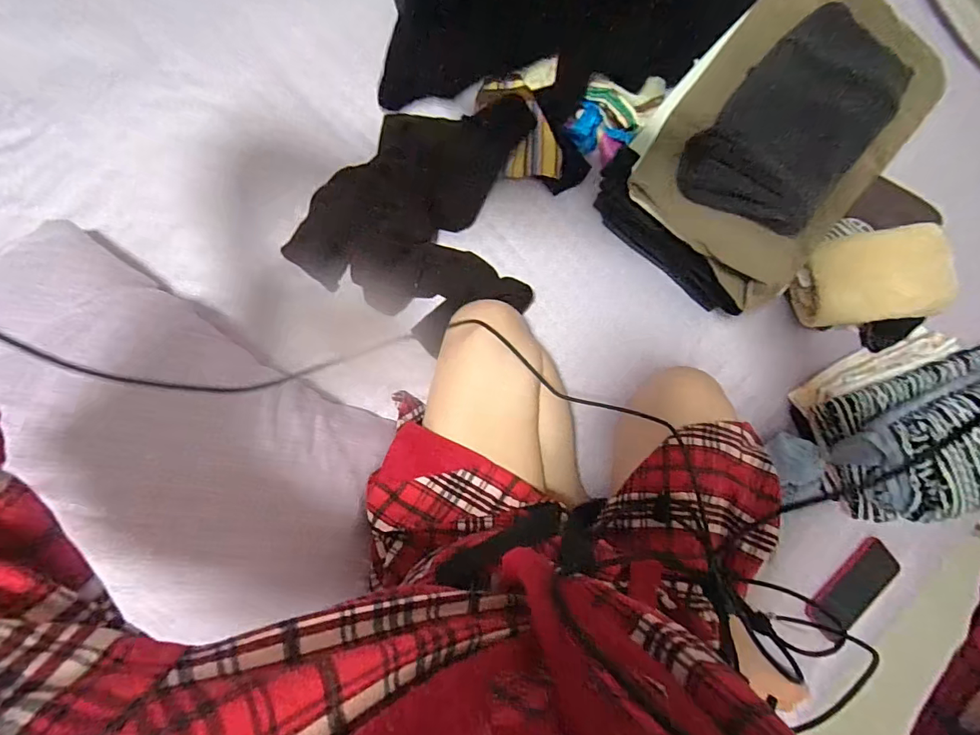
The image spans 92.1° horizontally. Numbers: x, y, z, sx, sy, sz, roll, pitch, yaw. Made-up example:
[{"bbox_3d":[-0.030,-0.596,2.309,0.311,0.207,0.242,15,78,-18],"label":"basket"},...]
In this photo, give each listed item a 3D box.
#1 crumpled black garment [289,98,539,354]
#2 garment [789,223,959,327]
[{"bbox_3d":[-0.068,-0.227,0.666,0.295,0.048,0.351,32,82,-2],"label":"crumpled black garment"},{"bbox_3d":[0.527,-0.125,0.641,0.162,0.111,0.120,-7,81,-6],"label":"garment"}]

